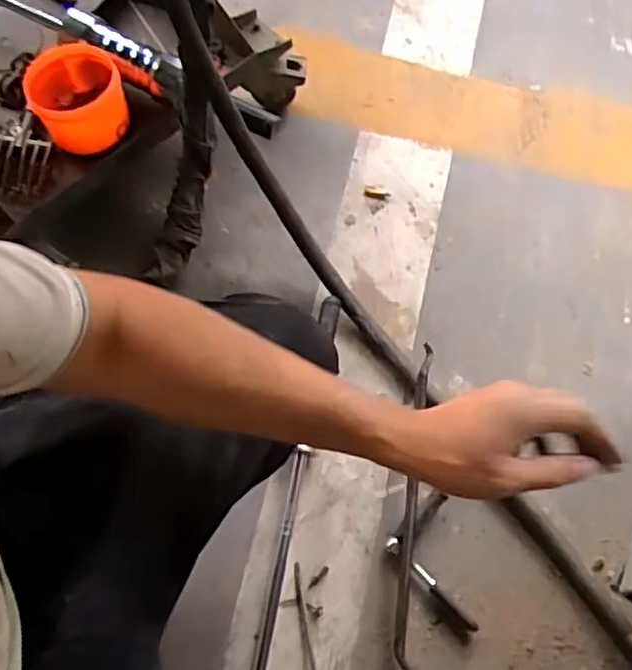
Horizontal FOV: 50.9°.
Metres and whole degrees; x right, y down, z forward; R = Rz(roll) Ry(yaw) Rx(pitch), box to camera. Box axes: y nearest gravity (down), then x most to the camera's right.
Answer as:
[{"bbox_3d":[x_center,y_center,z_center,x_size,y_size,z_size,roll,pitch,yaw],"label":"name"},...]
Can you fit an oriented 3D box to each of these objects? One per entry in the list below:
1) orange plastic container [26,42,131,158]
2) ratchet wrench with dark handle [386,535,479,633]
[{"bbox_3d":[-0.295,-0.287,0.832,0.114,0.090,0.100,-23,72,-10],"label":"orange plastic container"},{"bbox_3d":[0.139,0.302,0.803,0.019,0.021,0.145,-41,76,-15],"label":"ratchet wrench with dark handle"}]

